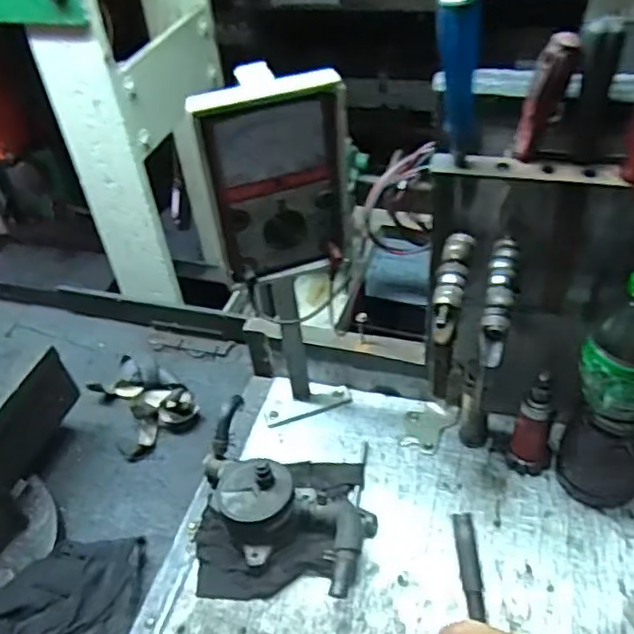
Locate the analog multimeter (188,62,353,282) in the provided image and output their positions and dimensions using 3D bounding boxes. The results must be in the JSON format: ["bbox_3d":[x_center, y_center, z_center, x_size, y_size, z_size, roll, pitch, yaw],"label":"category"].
[{"bbox_3d":[-0.036,-0.117,0.553,0.125,0.168,0.060,-14,43,-8],"label":"analog multimeter"}]

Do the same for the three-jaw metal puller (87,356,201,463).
[{"bbox_3d":[-0.227,0.102,0.844,0.108,0.047,0.149,-27,47,-21],"label":"three-jaw metal puller"}]

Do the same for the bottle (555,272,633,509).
[{"bbox_3d":[0.287,0.068,0.591,0.089,0.266,0.085,25,53,29],"label":"bottle"}]

